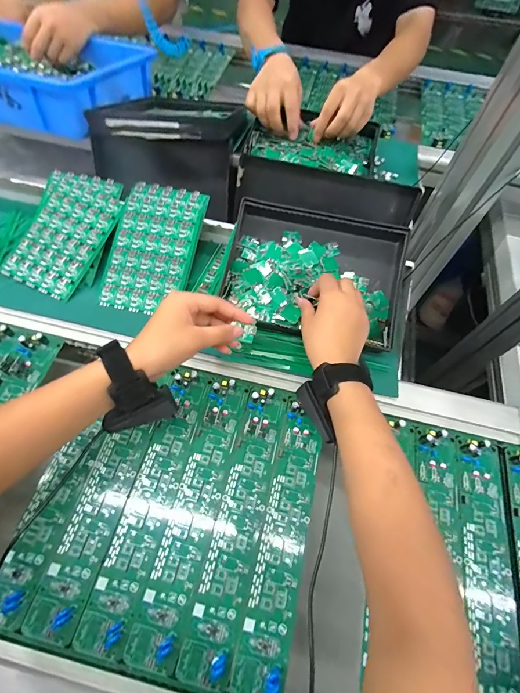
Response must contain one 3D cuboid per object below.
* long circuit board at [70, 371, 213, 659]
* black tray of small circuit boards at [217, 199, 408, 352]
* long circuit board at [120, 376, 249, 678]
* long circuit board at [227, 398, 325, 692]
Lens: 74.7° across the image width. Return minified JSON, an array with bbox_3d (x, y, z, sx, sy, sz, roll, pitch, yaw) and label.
[{"bbox_3d":[-0.113,0.152,0.359,0.051,0.012,0.268,14,62,5],"label":"long circuit board"},{"bbox_3d":[0.075,-0.101,0.445,0.233,0.045,0.176,12,67,4],"label":"black tray of small circuit boards"},{"bbox_3d":[-0.066,0.162,0.357,0.048,0.013,0.274,13,62,4],"label":"long circuit board"},{"bbox_3d":[0.024,0.188,0.346,0.051,0.017,0.259,14,62,5],"label":"long circuit board"}]

